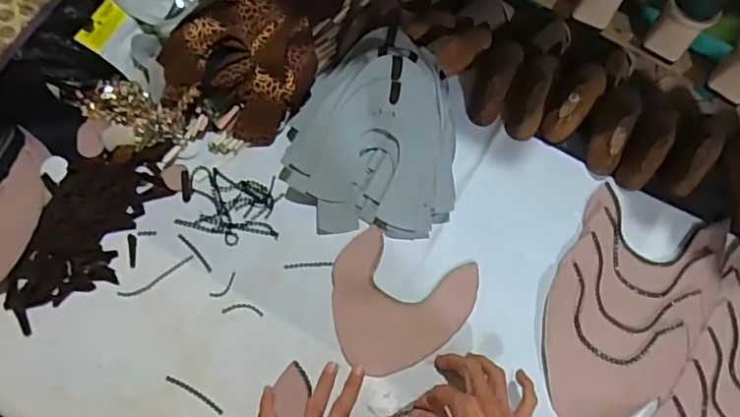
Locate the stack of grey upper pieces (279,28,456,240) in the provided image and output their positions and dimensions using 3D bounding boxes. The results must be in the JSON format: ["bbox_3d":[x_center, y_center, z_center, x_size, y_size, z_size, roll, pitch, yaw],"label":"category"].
[{"bbox_3d":[0.003,-0.098,0.679,0.206,0.080,0.245,5,67,1],"label":"stack of grey upper pieces"}]

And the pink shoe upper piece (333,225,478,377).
[{"bbox_3d":[0.028,0.109,0.634,0.157,0.006,0.153,23,69,8],"label":"pink shoe upper piece"}]

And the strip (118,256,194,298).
[{"bbox_3d":[-0.242,0.080,0.636,0.088,0.004,0.016,-29,71,-13],"label":"strip"}]

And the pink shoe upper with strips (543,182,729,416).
[{"bbox_3d":[0.296,0.112,0.646,0.166,0.005,0.283,28,70,10],"label":"pink shoe upper with strips"}]

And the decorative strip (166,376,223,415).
[{"bbox_3d":[-0.184,0.196,0.588,0.070,0.007,0.008,28,70,10],"label":"decorative strip"}]

